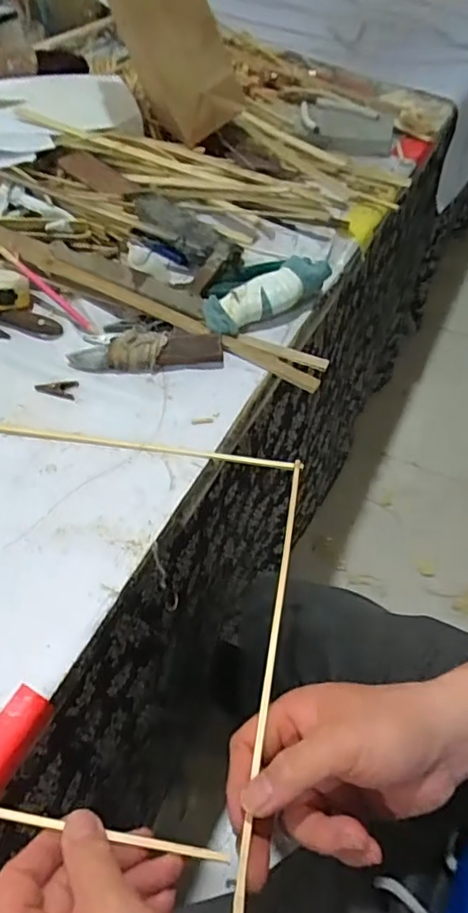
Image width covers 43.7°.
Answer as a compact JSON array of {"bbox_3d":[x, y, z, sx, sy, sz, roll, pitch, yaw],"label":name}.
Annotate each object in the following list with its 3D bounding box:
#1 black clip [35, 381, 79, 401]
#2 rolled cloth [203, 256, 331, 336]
[{"bbox_3d":[-0.166,-0.063,0.544,0.040,0.004,0.021,5,50,4],"label":"black clip"},{"bbox_3d":[0.036,-0.169,0.611,0.157,0.039,0.052,-29,55,-23],"label":"rolled cloth"}]

